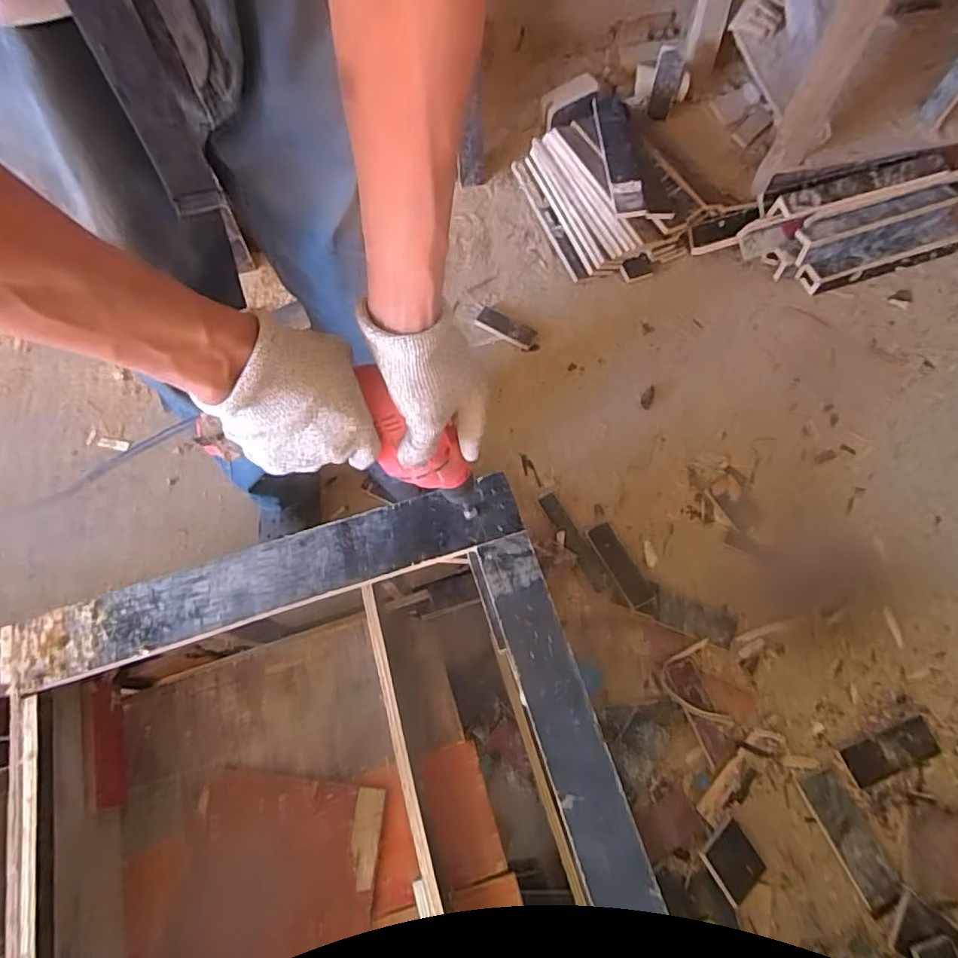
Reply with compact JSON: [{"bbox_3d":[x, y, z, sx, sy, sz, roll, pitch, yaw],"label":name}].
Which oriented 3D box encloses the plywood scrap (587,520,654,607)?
[{"bbox_3d":[0.259,0.156,1.032,0.051,0.010,0.159,-26,69,-10],"label":"plywood scrap"}]

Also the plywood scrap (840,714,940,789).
[{"bbox_3d":[0.660,0.437,0.900,0.157,0.012,0.058,-21,68,-7],"label":"plywood scrap"}]

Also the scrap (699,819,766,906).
[{"bbox_3d":[0.382,0.575,0.844,0.079,0.011,0.079,-32,70,-12],"label":"scrap"}]

